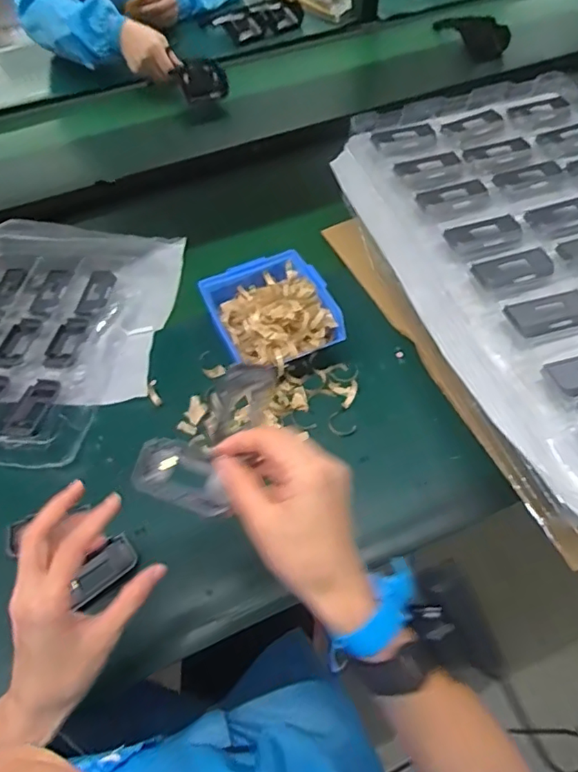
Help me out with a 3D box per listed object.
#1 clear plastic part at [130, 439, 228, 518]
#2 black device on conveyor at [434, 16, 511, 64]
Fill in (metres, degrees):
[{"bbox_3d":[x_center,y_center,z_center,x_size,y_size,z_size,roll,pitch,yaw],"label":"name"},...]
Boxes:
[{"bbox_3d":[-0.077,0.066,0.404,0.077,0.013,0.040,18,56,16],"label":"clear plastic part"},{"bbox_3d":[0.363,-0.697,1.086,0.081,0.040,0.181,-18,54,-10],"label":"black device on conveyor"}]

